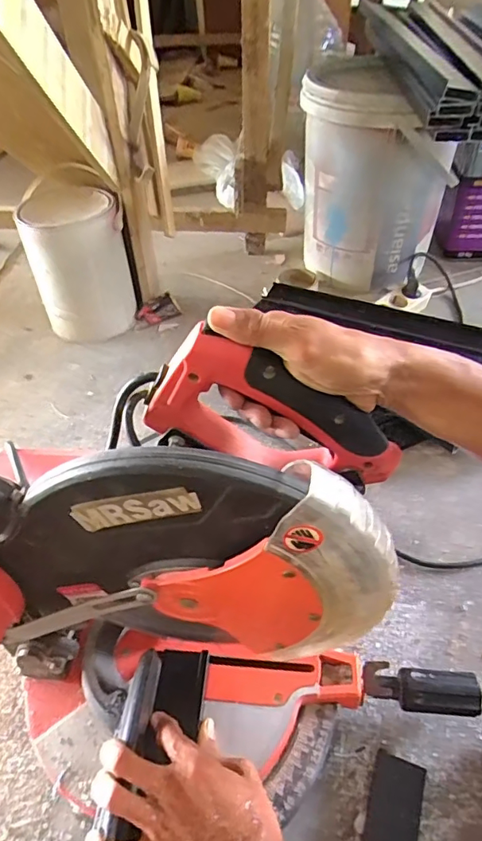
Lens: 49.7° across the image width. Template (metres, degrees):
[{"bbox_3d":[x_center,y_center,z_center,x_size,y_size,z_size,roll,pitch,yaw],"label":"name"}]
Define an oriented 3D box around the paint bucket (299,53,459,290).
[{"bbox_3d":[0.256,-0.473,1.019,0.277,0.356,0.261,11,46,10],"label":"paint bucket"}]

